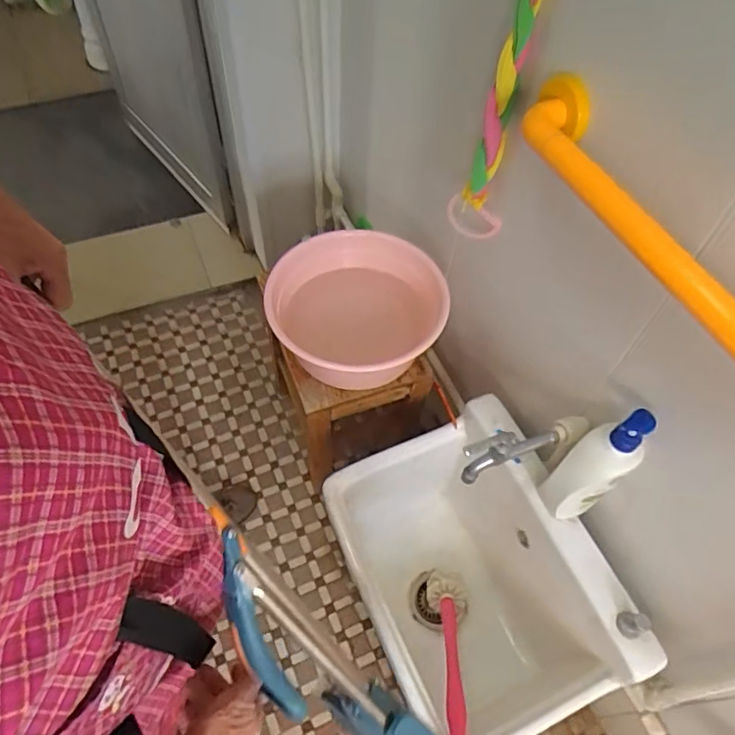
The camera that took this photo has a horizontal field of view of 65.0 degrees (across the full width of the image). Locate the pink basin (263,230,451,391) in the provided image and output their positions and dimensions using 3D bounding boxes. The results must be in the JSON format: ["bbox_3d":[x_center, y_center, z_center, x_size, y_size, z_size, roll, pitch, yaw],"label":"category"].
[{"bbox_3d":[-0.025,-0.110,1.071,0.318,0.099,0.316,1,55,-2],"label":"pink basin"}]

